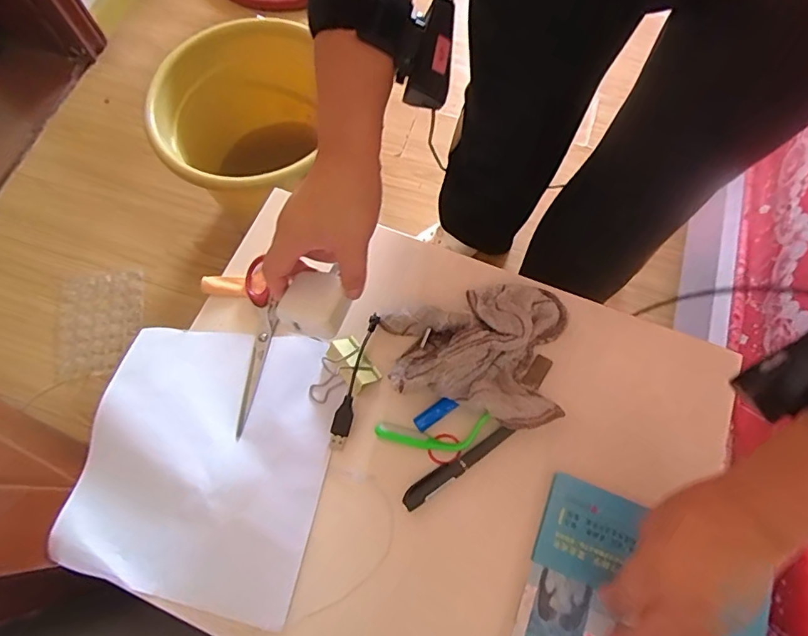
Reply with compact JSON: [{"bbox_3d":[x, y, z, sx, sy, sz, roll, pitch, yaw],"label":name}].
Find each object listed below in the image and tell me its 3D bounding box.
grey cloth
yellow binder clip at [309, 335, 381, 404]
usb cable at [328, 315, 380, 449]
[{"bbox_3d":[0.060,0.026,0.443,0.156,0.041,0.125,8,70,4],"label":"grey cloth"},{"bbox_3d":[-0.060,0.049,0.449,0.061,0.031,0.051,-38,74,-12],"label":"yellow binder clip"},{"bbox_3d":[-0.045,0.054,0.451,0.018,0.022,0.126,14,71,6],"label":"usb cable"}]

